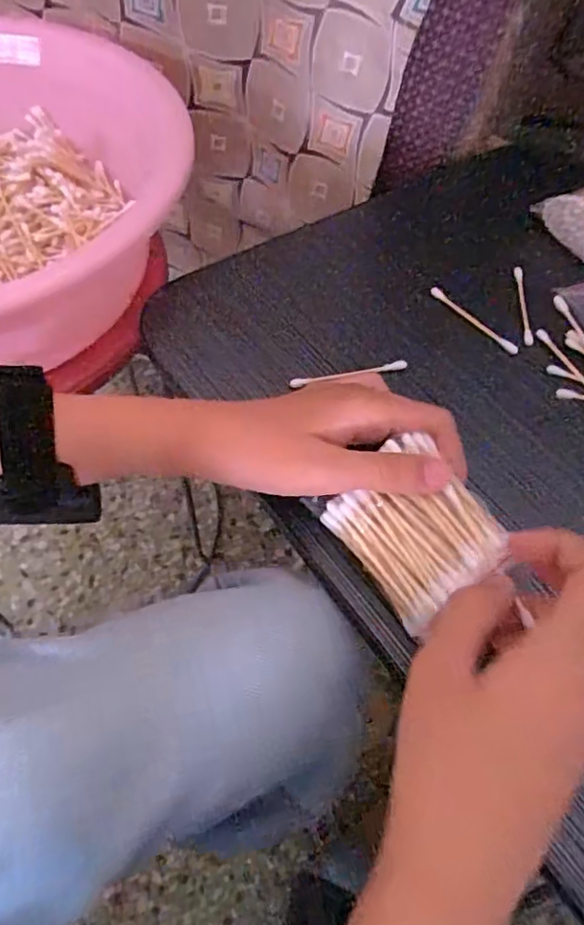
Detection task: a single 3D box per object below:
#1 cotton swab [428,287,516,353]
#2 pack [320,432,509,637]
[{"bbox_3d":[0.115,-0.091,0.389,0.009,0.007,0.070,-37,67,-23],"label":"cotton swab"},{"bbox_3d":[0.057,0.031,0.273,0.054,0.030,0.065,-31,64,-21],"label":"pack"}]

